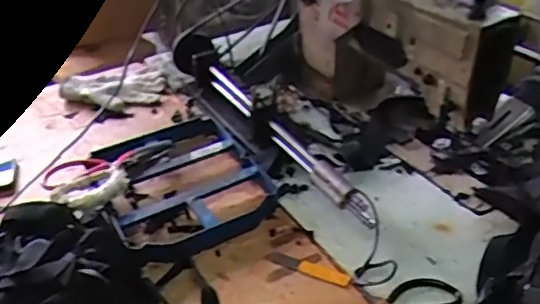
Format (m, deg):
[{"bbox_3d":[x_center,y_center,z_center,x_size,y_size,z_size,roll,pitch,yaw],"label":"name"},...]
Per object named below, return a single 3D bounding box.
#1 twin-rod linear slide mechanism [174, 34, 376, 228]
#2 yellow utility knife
[{"bbox_3d":[-0.011,-0.052,0.849,0.061,0.078,0.494,-22,41,-25],"label":"twin-rod linear slide mechanism"},{"bbox_3d":[0.046,0.142,0.693,0.109,0.004,0.019,14,40,21],"label":"yellow utility knife"}]

